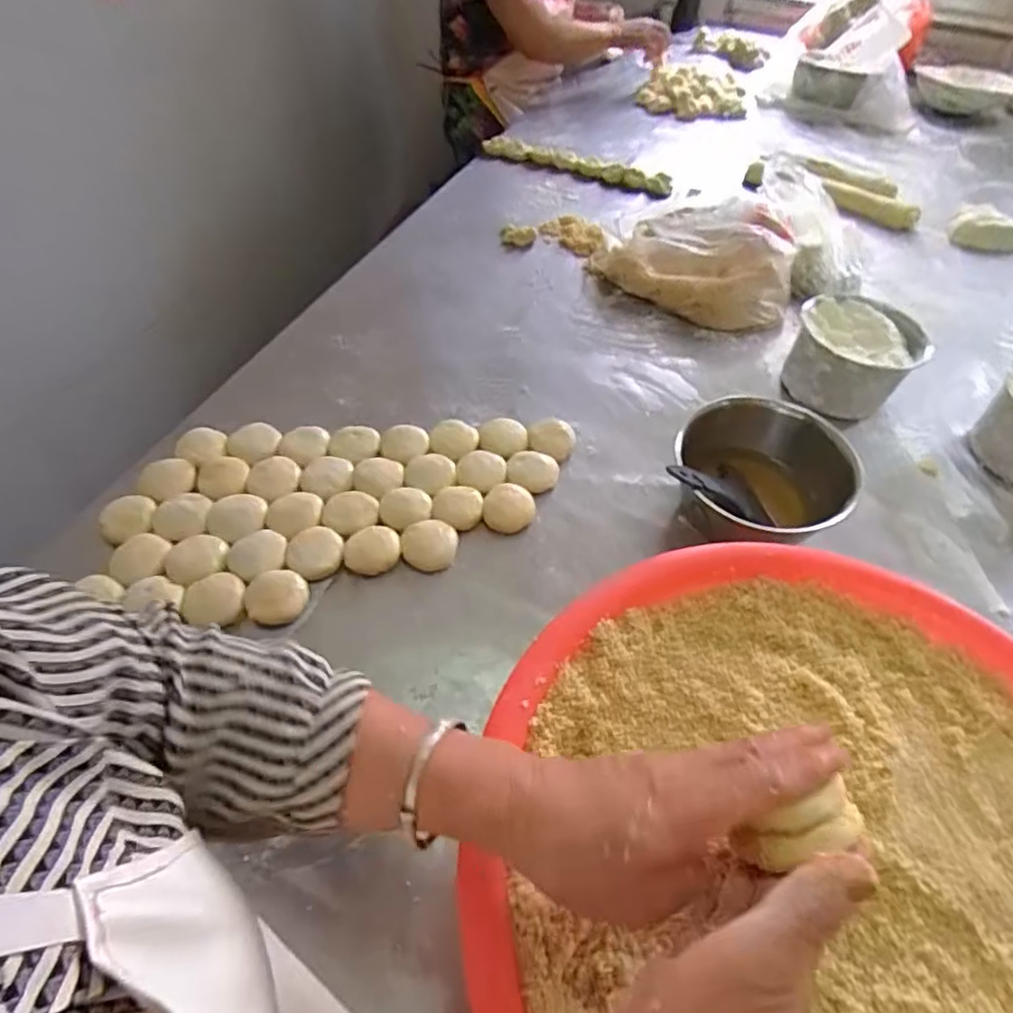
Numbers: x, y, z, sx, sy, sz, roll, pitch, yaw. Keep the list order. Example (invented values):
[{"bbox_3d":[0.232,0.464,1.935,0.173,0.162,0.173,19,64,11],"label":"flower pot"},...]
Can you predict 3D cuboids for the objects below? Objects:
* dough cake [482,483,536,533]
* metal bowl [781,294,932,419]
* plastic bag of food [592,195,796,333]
[{"bbox_3d":[0.002,0.000,0.659,0.055,0.013,0.053,-9,54,-7],"label":"dough cake"},{"bbox_3d":[0.431,-0.185,0.763,0.140,0.094,0.140,0,54,0],"label":"metal bowl"},{"bbox_3d":[0.266,-0.347,0.856,0.267,0.117,0.118,11,54,8],"label":"plastic bag of food"}]

